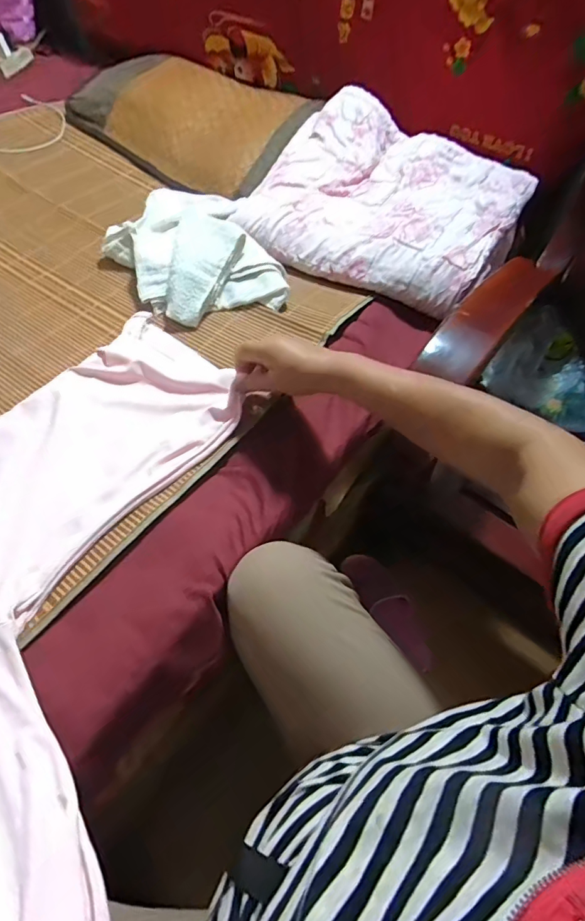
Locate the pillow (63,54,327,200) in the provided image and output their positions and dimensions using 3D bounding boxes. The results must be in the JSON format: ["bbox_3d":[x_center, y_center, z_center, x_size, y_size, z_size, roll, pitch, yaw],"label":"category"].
[{"bbox_3d":[-0.214,-0.746,1.028,0.552,0.104,0.320,38,61,21],"label":"pillow"}]

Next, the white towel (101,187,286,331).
[{"bbox_3d":[-0.163,-0.349,0.772,0.233,0.065,0.336,-23,60,-19],"label":"white towel"}]

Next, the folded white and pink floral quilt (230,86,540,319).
[{"bbox_3d":[0.152,-0.456,0.810,0.448,0.068,0.368,26,71,17],"label":"folded white and pink floral quilt"}]

